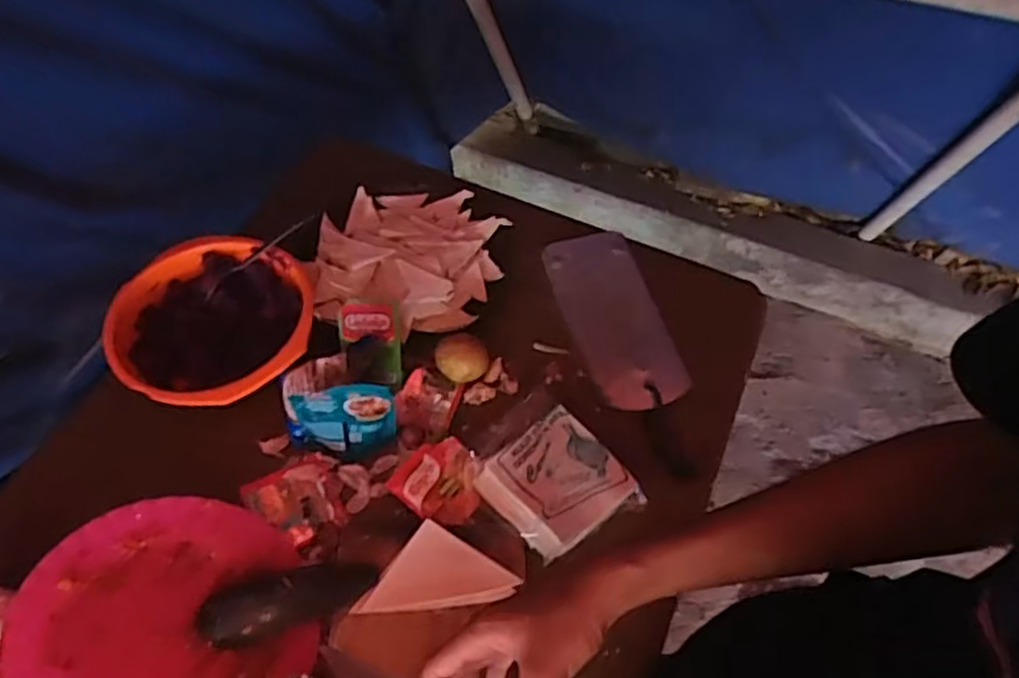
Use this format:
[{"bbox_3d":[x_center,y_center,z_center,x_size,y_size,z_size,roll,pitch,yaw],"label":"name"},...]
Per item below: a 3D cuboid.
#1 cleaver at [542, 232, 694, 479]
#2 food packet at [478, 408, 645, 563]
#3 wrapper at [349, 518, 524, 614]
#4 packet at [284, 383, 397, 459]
[{"bbox_3d":[0.125,0.002,0.777,0.108,0.020,0.316,-11,57,-9],"label":"cleaver"},{"bbox_3d":[0.043,0.129,0.667,0.115,0.049,0.121,-33,64,-22],"label":"food packet"},{"bbox_3d":[-0.062,0.216,0.613,0.099,0.016,0.094,29,60,16],"label":"wrapper"},{"bbox_3d":[-0.162,0.072,0.659,0.108,0.100,0.030,7,56,2],"label":"packet"}]

